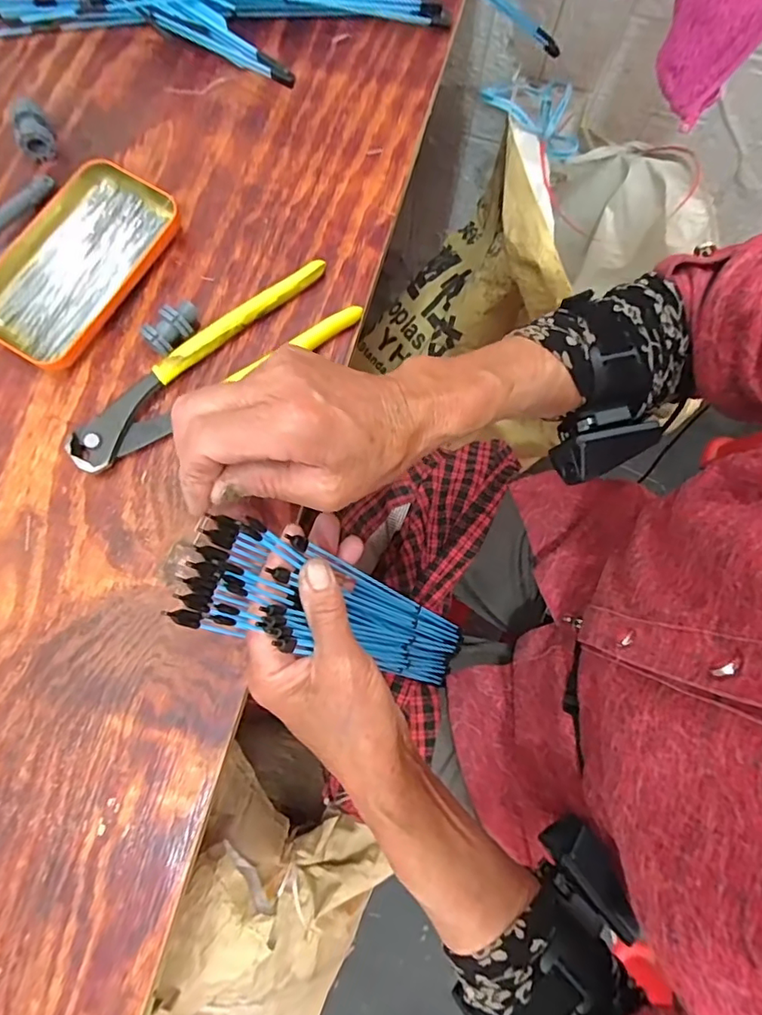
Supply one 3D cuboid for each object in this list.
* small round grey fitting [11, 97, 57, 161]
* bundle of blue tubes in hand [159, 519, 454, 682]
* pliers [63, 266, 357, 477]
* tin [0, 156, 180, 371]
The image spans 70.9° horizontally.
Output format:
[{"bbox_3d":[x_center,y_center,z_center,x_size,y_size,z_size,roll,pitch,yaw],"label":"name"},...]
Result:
[{"bbox_3d":[-0.243,-0.263,0.374,0.024,0.025,0.026,0,78,-1],"label":"small round grey fitting"},{"bbox_3d":[-0.006,0.086,0.401,0.047,0.327,0.065,9,76,30],"label":"bundle of blue tubes in hand"},{"bbox_3d":[-0.110,-0.090,0.351,0.202,0.018,0.053,-35,81,-8],"label":"pliers"},{"bbox_3d":[-0.208,-0.166,0.360,0.079,0.019,0.144,31,79,5],"label":"tin"}]

